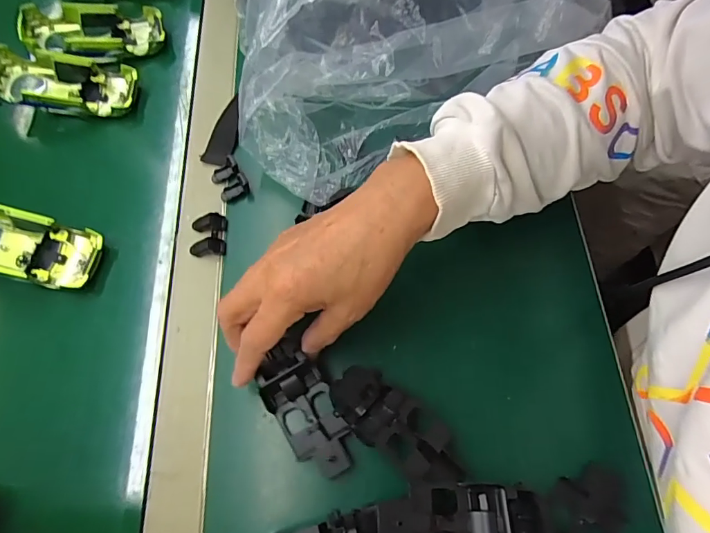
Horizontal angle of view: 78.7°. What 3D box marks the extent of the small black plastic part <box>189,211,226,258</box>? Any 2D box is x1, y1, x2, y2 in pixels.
[{"bbox_3d":[-0.126,-0.027,0.369,0.029,0.012,0.037,-5,67,1],"label":"small black plastic part"}]

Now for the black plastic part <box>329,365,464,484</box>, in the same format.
[{"bbox_3d":[0.028,0.106,0.291,0.098,0.014,0.042,35,73,16],"label":"black plastic part"}]

